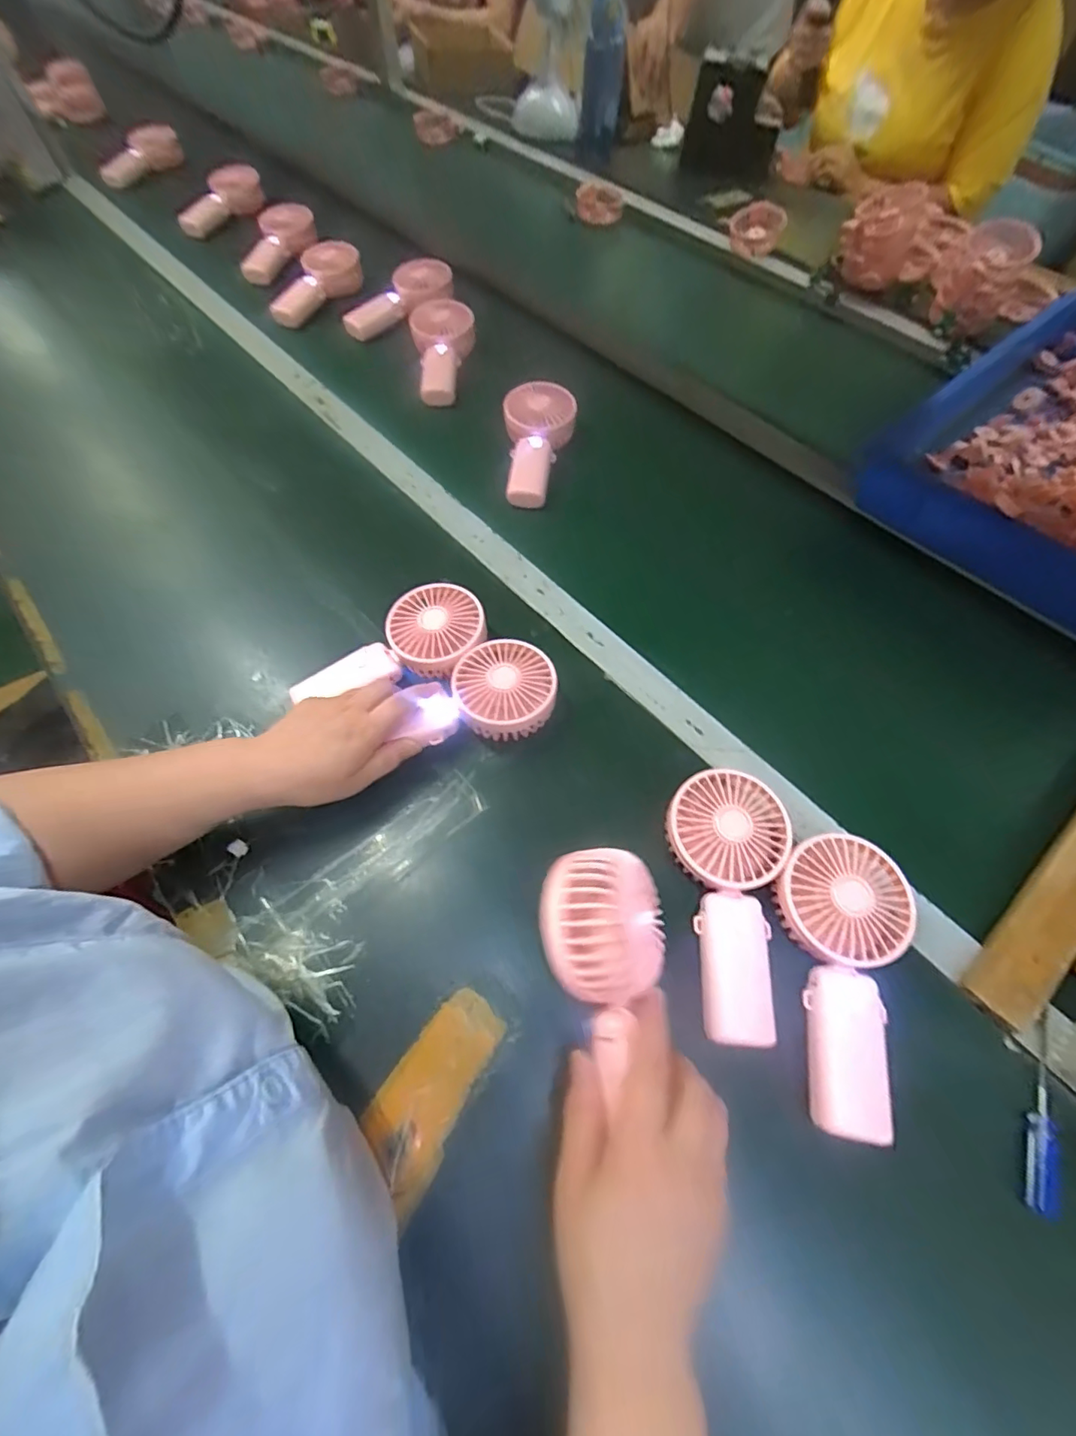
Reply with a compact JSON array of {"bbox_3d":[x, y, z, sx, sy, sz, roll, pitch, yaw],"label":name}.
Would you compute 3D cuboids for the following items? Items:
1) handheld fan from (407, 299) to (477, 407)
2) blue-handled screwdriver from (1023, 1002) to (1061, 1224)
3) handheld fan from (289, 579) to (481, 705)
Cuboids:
[{"bbox_3d":[-0.129,-0.508,0.734,0.087,0.048,0.177,-5,62,-4],"label":"handheld fan"},{"bbox_3d":[0.327,0.251,0.343,0.013,0.015,0.117,26,64,12],"label":"blue-handled screwdriver"},{"bbox_3d":[-0.135,-0.061,0.482,0.178,0.037,0.081,-27,66,-6],"label":"handheld fan"}]

